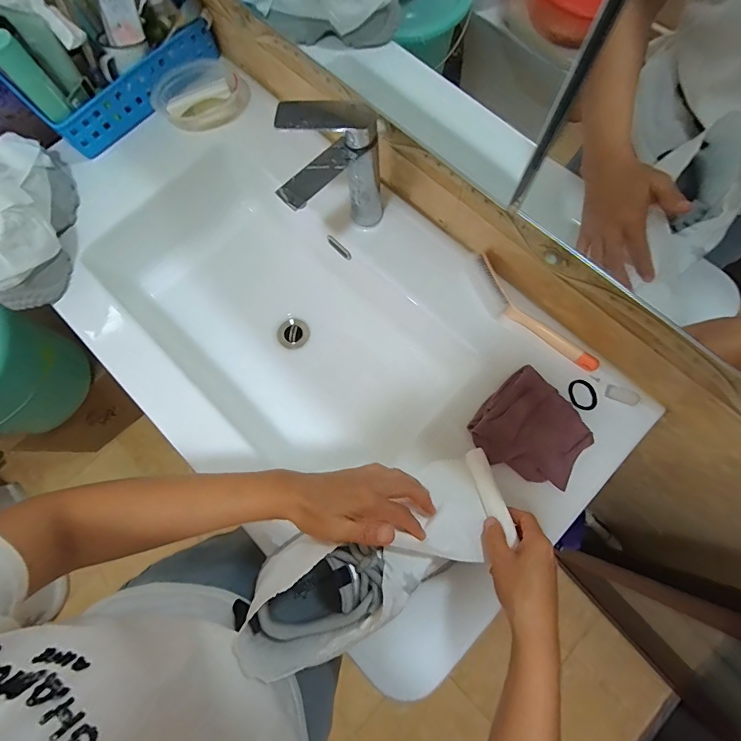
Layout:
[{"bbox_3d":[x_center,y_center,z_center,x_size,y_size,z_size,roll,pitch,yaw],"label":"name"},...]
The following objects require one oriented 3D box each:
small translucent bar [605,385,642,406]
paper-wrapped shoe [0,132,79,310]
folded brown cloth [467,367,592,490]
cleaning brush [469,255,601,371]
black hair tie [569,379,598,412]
[{"bbox_3d":[0.346,0.034,0.531,0.042,0.007,0.020,22,77,8],"label":"small translucent bar"},{"bbox_3d":[-0.535,-0.239,0.576,0.092,0.142,0.274,-8,75,0],"label":"paper-wrapped shoe"},{"bbox_3d":[0.216,0.083,0.516,0.129,0.019,0.139,-43,78,-9],"label":"folded brown cloth"},{"bbox_3d":[0.221,-0.075,0.557,0.045,0.035,0.232,-41,78,-8],"label":"cleaning brush"},{"bbox_3d":[0.296,0.033,0.540,0.036,0.006,0.044,1,75,2],"label":"black hair tie"}]

